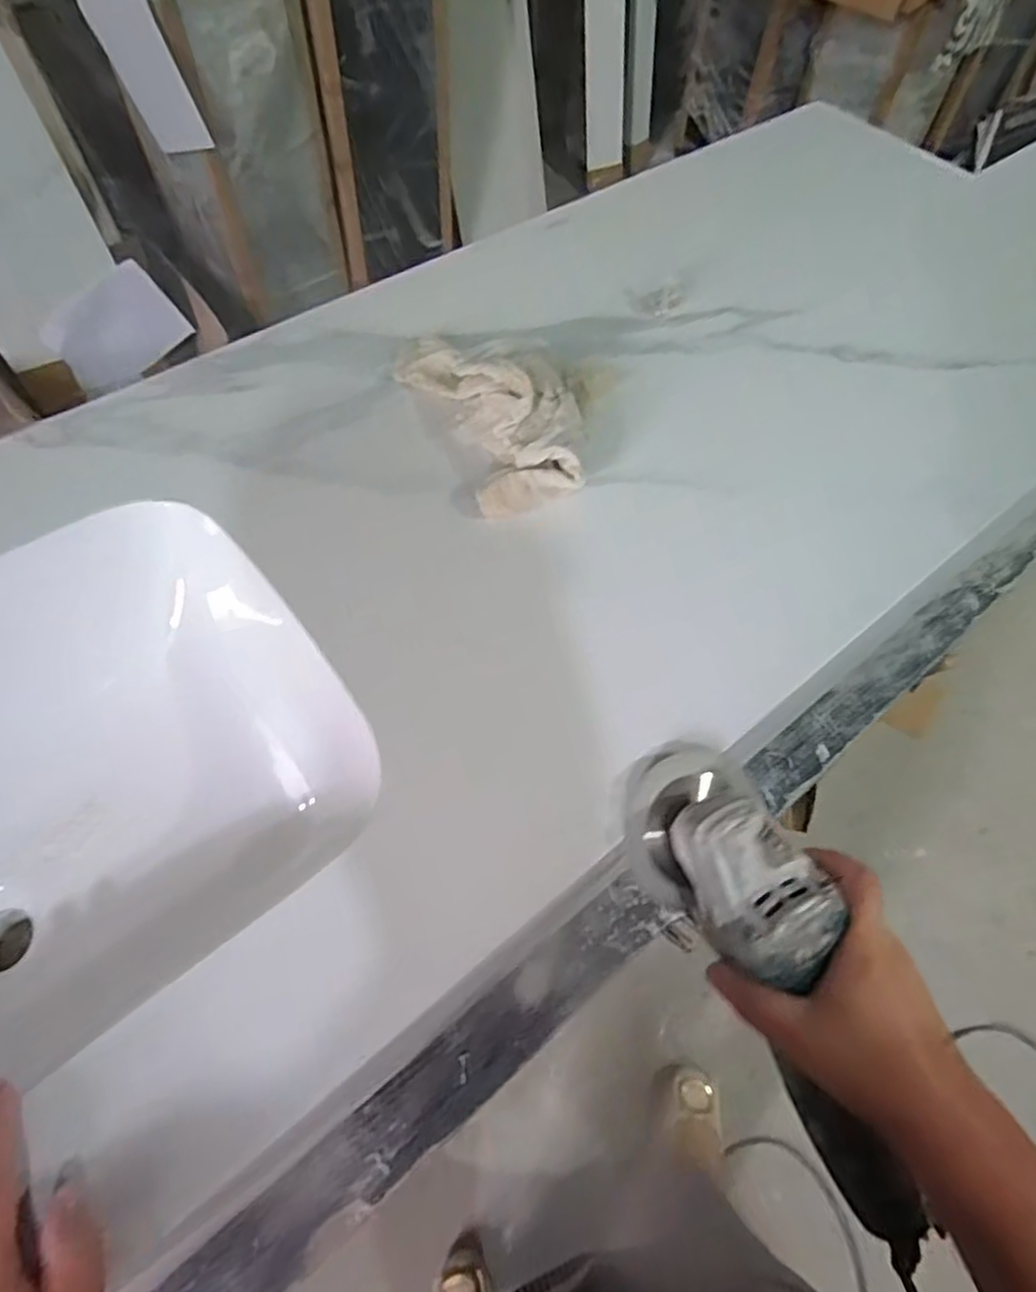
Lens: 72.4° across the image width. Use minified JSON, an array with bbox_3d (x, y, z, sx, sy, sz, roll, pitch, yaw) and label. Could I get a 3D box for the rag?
[{"bbox_3d":[-0.016,-0.204,0.572,0.131,0.053,0.214,-13,61,-9],"label":"rag"}]

